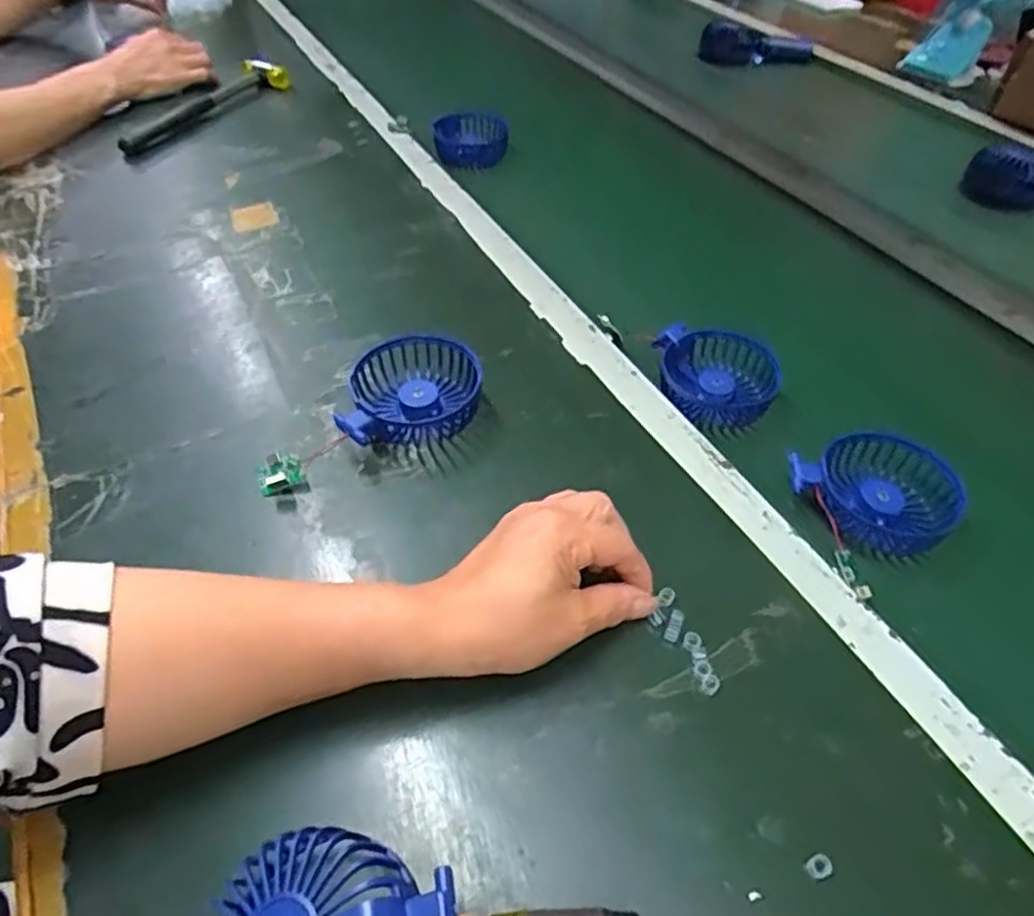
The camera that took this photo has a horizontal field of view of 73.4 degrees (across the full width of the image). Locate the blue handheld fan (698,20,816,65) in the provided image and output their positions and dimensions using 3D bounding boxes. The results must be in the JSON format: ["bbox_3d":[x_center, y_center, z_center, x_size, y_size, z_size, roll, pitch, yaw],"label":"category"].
[{"bbox_3d":[0.389,-0.674,1.140,0.174,0.050,0.051,21,49,16],"label":"blue handheld fan"}]

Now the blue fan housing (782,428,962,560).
[{"bbox_3d":[0.243,0.021,0.467,0.097,0.029,0.085,33,55,26],"label":"blue fan housing"}]

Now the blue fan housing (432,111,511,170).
[{"bbox_3d":[-0.055,-0.382,0.834,0.095,0.048,0.055,1,47,-2],"label":"blue fan housing"}]

